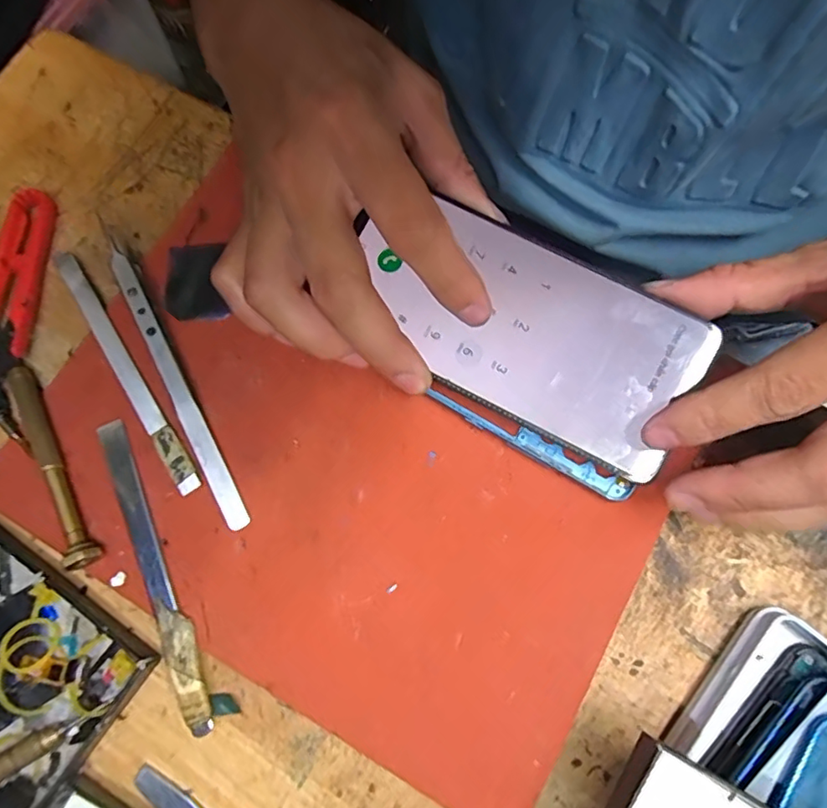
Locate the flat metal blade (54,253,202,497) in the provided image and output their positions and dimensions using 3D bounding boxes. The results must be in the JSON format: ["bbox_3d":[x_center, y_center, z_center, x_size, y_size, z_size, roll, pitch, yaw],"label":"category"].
[{"bbox_3d":[-0.127,-0.017,0.246,0.010,0.005,0.131,-33,77,-8],"label":"flat metal blade"}]

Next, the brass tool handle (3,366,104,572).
[{"bbox_3d":[-0.149,0.025,0.231,0.010,0.013,0.091,-28,76,-7],"label":"brass tool handle"}]

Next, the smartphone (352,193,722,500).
[{"bbox_3d":[0.043,-0.029,0.234,0.140,0.013,0.078,30,86,7],"label":"smartphone"}]

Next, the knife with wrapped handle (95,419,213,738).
[{"bbox_3d":[-0.103,0.064,0.222,0.012,0.004,0.126,-24,76,-6],"label":"knife with wrapped handle"}]

